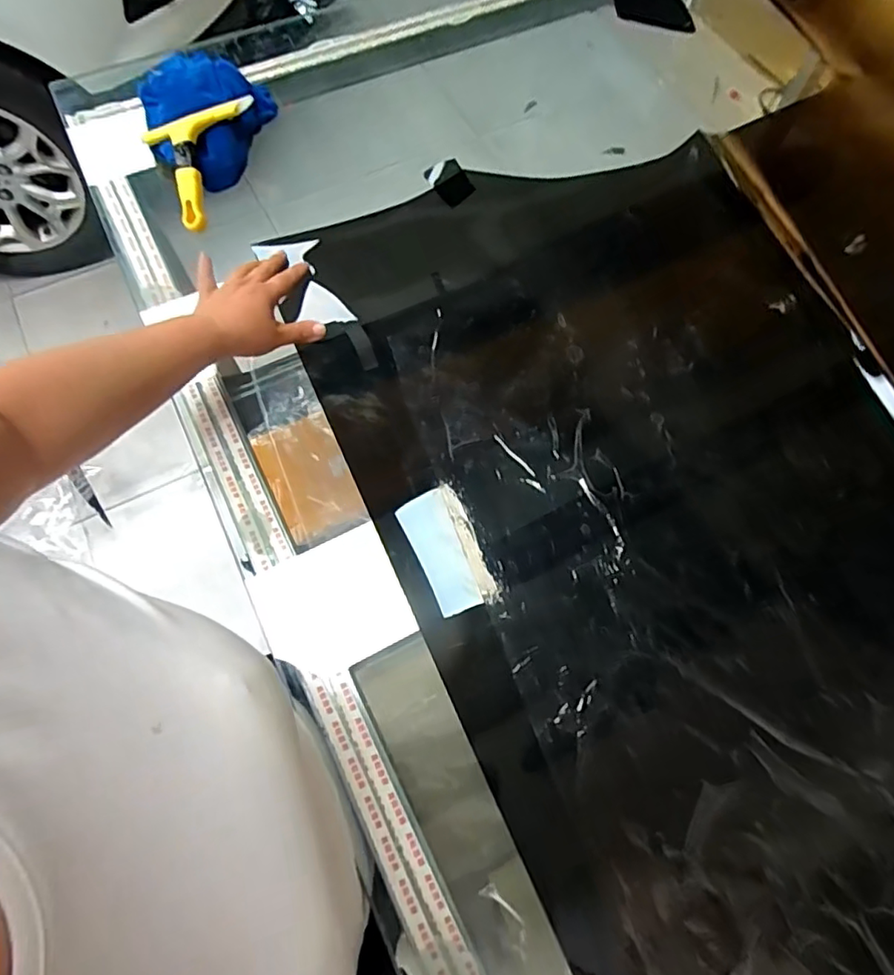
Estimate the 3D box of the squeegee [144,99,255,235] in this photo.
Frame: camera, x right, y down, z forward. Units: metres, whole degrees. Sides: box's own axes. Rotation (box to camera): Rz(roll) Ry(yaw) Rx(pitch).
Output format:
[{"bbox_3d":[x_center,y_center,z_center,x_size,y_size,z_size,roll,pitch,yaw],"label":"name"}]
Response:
[{"bbox_3d":[-0.262,-0.359,0.633,0.130,0.028,0.135,-21,79,5],"label":"squeegee"}]

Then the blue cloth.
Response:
[{"bbox_3d":[-0.283,-0.454,0.687,0.150,0.071,0.229,-15,68,-7],"label":"blue cloth"}]

